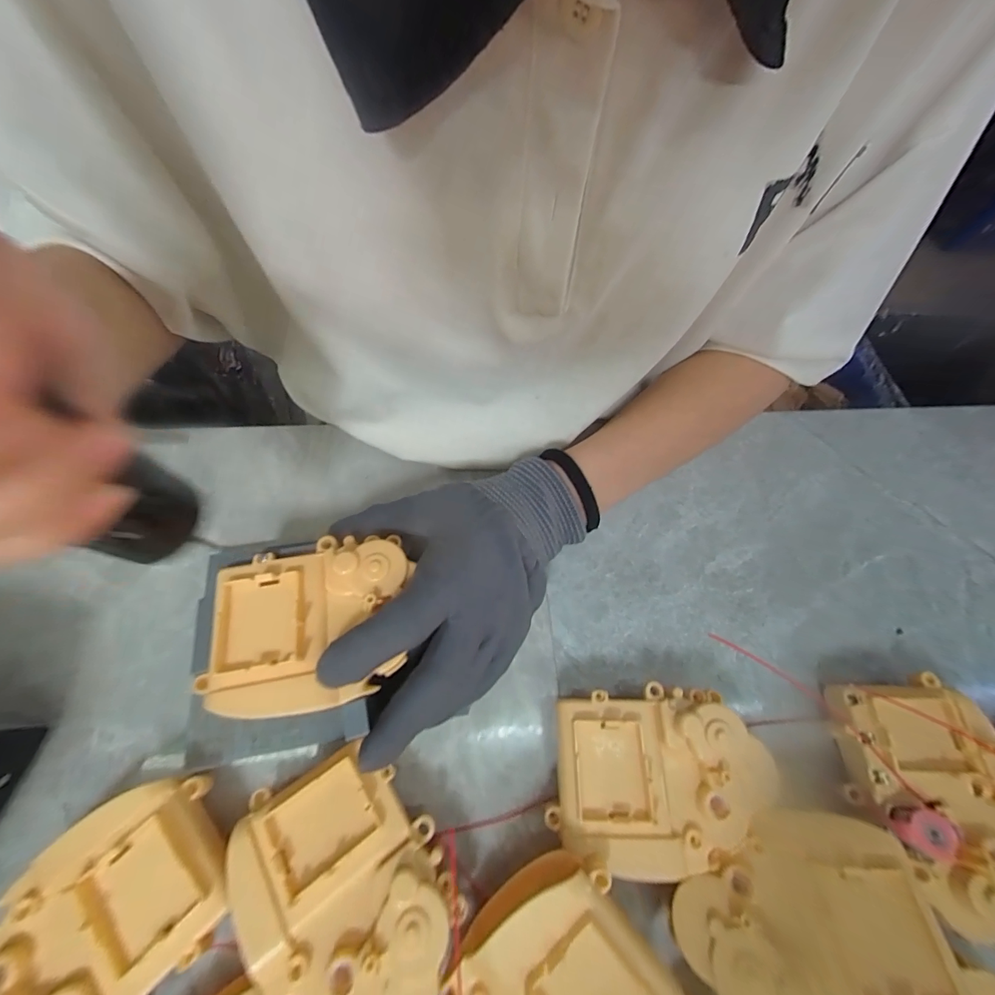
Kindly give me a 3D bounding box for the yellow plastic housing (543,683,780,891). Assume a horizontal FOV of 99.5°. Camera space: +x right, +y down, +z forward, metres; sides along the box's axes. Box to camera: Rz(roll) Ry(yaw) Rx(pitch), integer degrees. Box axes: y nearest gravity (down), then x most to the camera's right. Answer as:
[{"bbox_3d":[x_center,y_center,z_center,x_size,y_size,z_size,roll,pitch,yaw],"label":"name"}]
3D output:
[{"bbox_3d":[0.077,0.134,0.205,0.098,0.038,0.078,7,64,0],"label":"yellow plastic housing"}]

